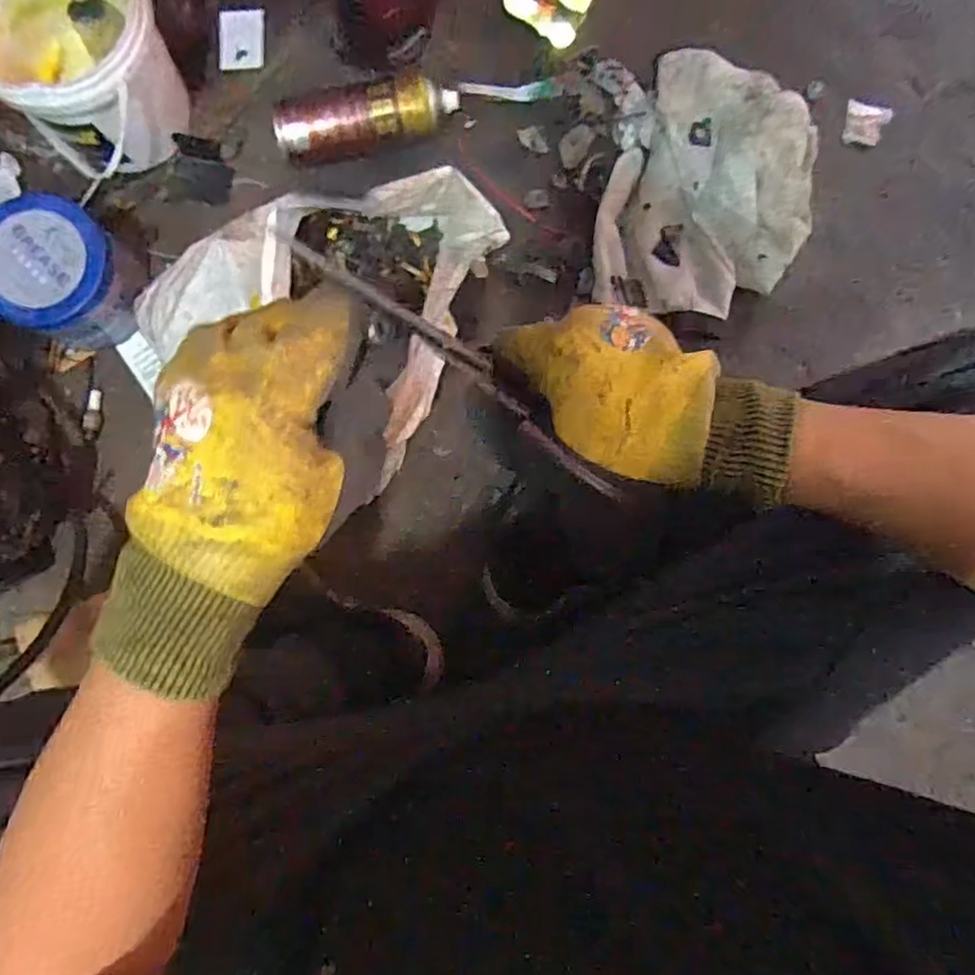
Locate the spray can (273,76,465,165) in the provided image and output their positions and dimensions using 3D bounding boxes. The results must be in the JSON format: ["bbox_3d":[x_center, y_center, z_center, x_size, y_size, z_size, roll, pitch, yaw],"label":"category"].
[{"bbox_3d":[-0.122,-0.382,0.682,0.189,0.053,0.060,-16,88,-3],"label":"spray can"}]

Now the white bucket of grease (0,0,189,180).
[{"bbox_3d":[-0.384,-0.408,0.621,0.162,0.134,0.159,0,87,-2],"label":"white bucket of grease"}]

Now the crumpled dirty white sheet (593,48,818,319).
[{"bbox_3d":[0.241,-0.302,0.674,0.212,0.114,0.243,23,87,-1],"label":"crumpled dirty white sheet"}]

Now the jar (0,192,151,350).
[{"bbox_3d":[-0.415,-0.212,0.652,0.132,0.091,0.132,0,87,-2],"label":"jar"}]

